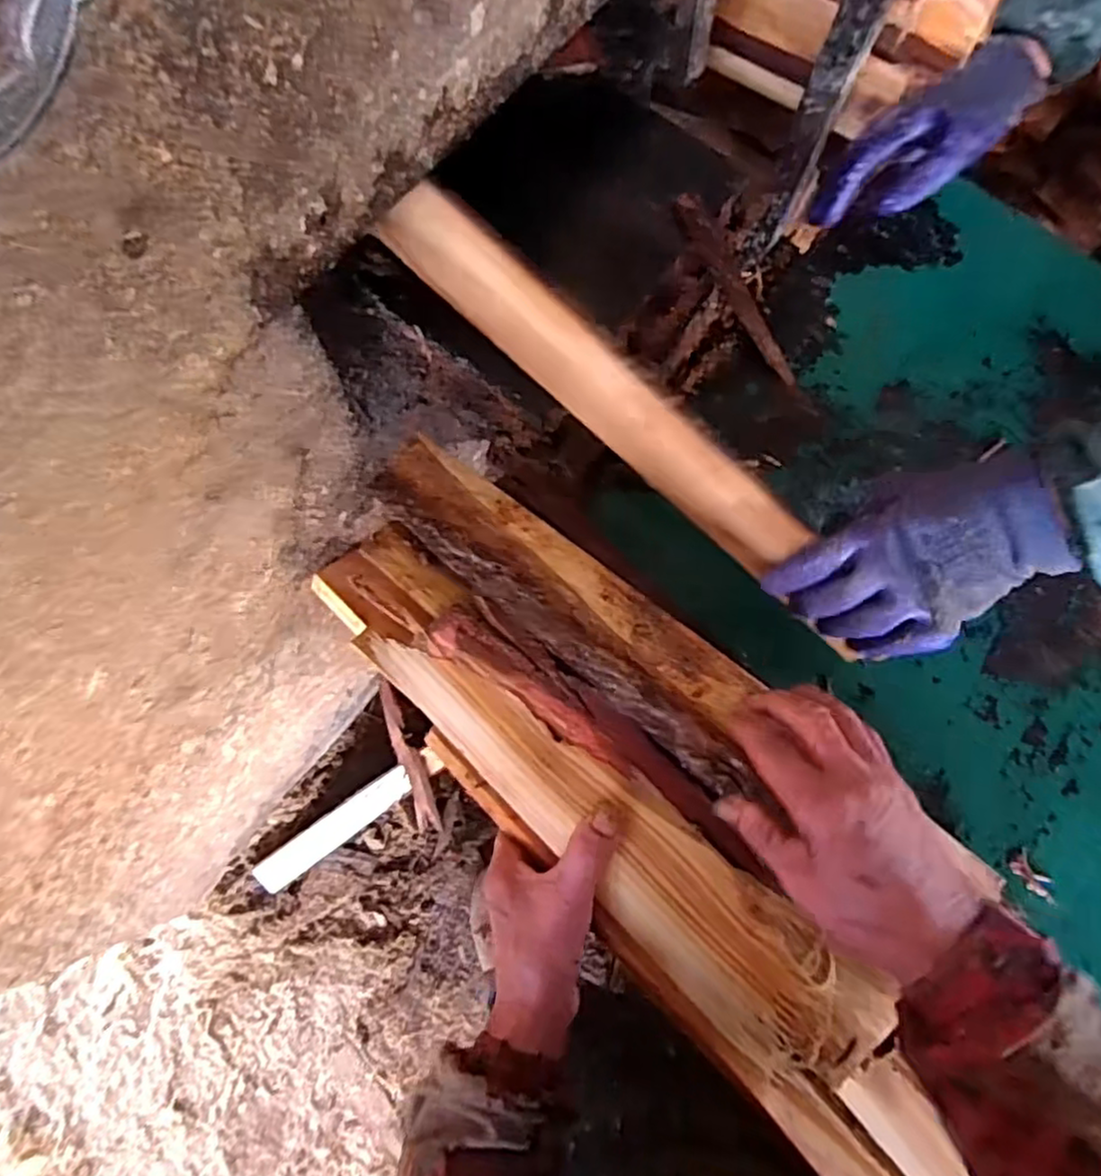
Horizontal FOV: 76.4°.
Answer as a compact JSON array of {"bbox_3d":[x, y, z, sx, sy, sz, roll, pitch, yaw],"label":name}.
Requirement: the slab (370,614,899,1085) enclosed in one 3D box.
[{"bbox_3d":[0.046,0.150,0.433,0.354,0.033,0.084,42,80,6],"label":"slab"}]

